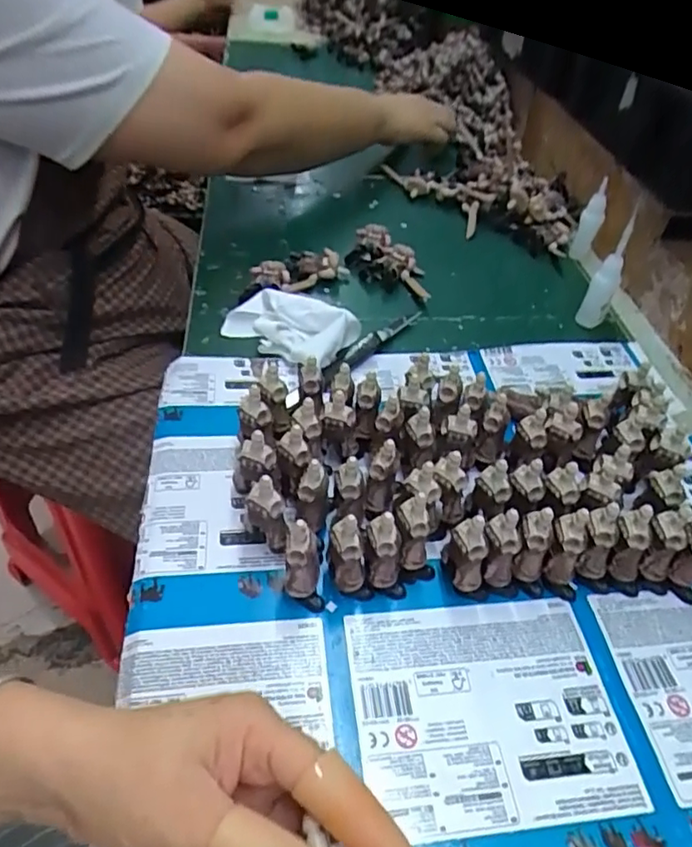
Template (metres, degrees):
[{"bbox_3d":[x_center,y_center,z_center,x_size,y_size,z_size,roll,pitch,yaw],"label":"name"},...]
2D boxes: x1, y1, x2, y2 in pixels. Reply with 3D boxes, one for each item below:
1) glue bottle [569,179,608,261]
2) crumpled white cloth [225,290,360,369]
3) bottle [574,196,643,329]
[{"bbox_3d":[0.260,-0.214,0.621,0.023,0.085,0.023,18,47,13],"label":"glue bottle"},{"bbox_3d":[-0.049,-0.084,0.496,0.105,0.033,0.057,23,48,17],"label":"crumpled white cloth"},{"bbox_3d":[0.237,-0.137,0.523,0.023,0.114,0.027,26,49,19],"label":"bottle"}]

